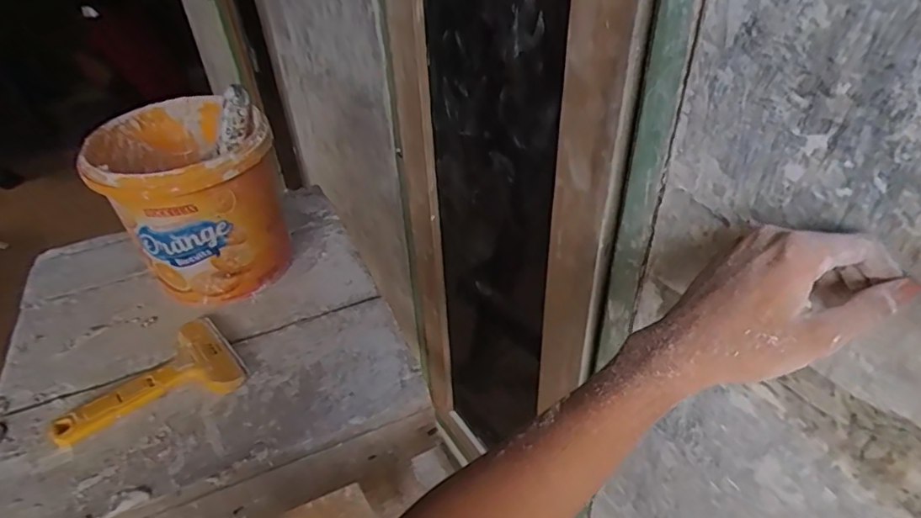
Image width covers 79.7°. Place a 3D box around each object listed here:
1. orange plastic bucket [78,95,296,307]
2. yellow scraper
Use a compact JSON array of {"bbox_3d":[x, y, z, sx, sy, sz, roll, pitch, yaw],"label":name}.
[{"bbox_3d":[-0.268,-0.061,0.574,0.158,0.164,0.171,-24,44,-23],"label":"orange plastic bucket"},{"bbox_3d":[-0.272,0.112,0.483,0.145,0.013,0.098,-33,48,-31],"label":"yellow scraper"}]

